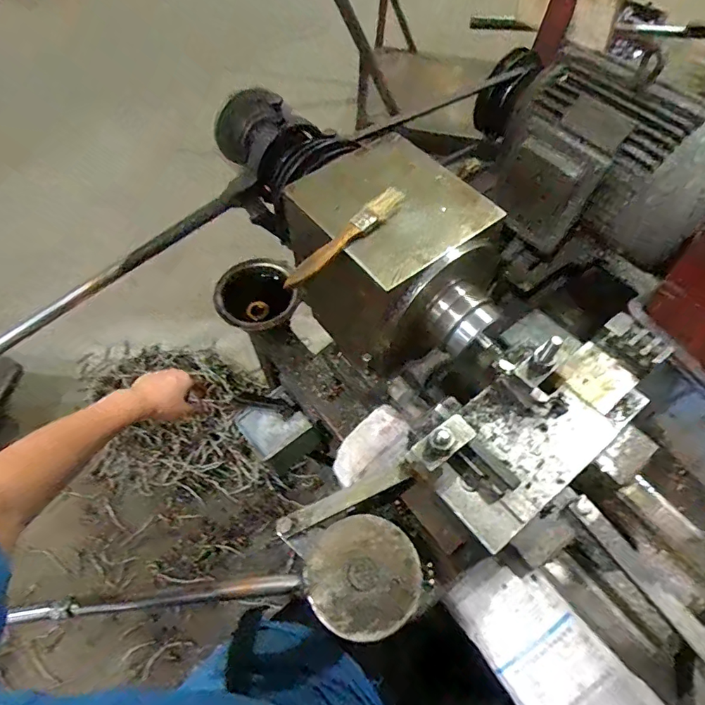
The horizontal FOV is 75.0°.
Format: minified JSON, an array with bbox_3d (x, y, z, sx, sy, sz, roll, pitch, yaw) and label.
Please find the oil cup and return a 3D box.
[{"bbox_3d":[-0.152,-0.086,0.729,0.120,0.047,0.118,0,59,1],"label":"oil cup"}]

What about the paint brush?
[{"bbox_3d":[-0.007,-0.112,0.442,0.023,0.014,0.155,40,67,22],"label":"paint brush"}]

